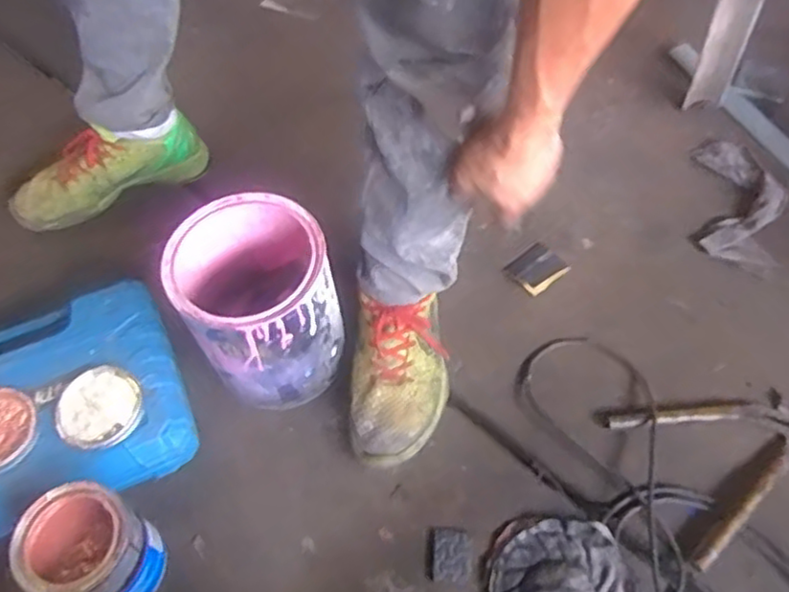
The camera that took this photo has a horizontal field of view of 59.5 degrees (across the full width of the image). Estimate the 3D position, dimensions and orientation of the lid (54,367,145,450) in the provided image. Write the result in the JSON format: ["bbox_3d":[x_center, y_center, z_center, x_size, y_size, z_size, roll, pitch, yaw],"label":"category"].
[{"bbox_3d":[-0.315,0.116,0.729,0.099,0.020,0.088,-1,58,2],"label":"lid"}]

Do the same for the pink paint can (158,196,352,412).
[{"bbox_3d":[-0.148,0.010,0.770,0.155,0.191,0.170,-1,58,2],"label":"pink paint can"}]

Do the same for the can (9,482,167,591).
[{"bbox_3d":[-0.293,0.250,0.672,0.099,0.122,0.096,-1,58,2],"label":"can"}]

